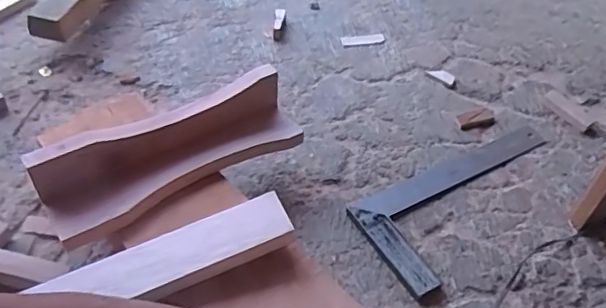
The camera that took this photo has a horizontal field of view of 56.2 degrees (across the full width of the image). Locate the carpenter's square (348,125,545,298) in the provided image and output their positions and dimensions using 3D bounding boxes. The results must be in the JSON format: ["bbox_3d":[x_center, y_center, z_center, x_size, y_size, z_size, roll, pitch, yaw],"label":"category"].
[{"bbox_3d":[0.244,0.057,0.798,0.350,0.014,0.154,-24,52,-23],"label":"carpenter's square"}]

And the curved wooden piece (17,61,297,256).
[{"bbox_3d":[-0.158,-0.008,0.704,0.324,0.078,0.095,-25,53,-23],"label":"curved wooden piece"}]

